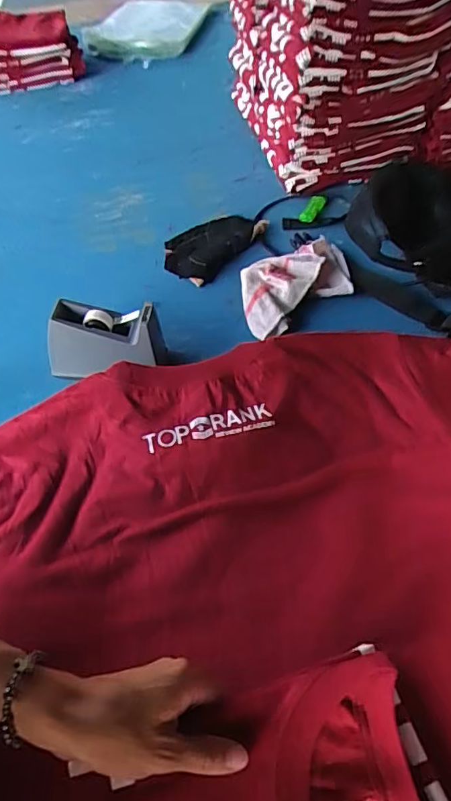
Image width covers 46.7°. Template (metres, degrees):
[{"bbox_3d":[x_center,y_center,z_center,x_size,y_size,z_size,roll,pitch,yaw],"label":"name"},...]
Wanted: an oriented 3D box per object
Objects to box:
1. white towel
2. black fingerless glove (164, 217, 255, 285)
[{"bbox_3d":[0.102,-0.166,0.732,0.196,0.035,0.104,-30,56,-19],"label":"white towel"},{"bbox_3d":[-0.027,-0.248,0.823,0.120,0.019,0.164,32,60,25],"label":"black fingerless glove"}]

